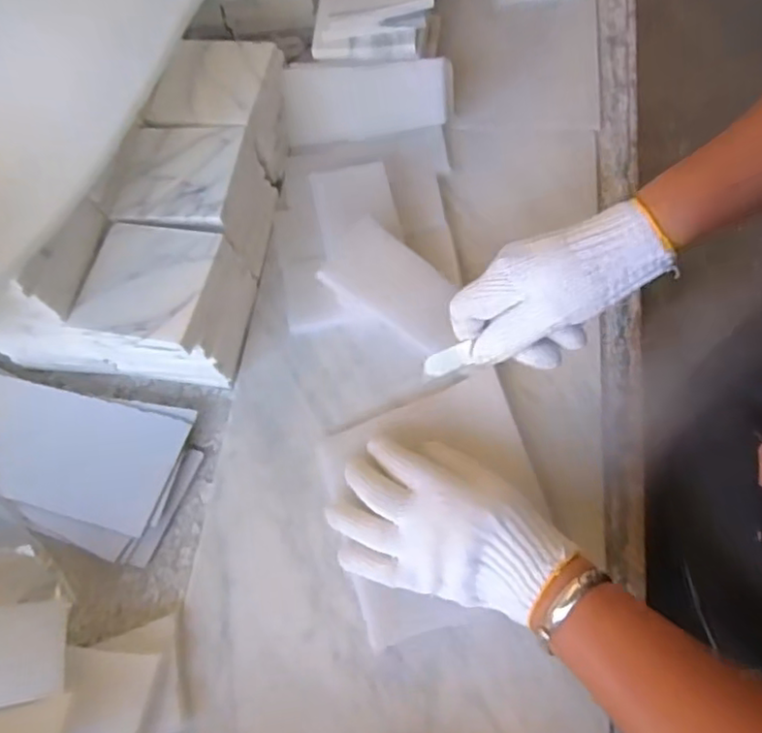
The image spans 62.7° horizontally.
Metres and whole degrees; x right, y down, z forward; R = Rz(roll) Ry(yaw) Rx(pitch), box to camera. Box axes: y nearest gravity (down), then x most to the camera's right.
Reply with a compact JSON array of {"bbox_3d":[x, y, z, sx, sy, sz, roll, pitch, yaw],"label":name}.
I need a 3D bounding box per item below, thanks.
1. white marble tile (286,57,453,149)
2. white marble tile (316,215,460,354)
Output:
[{"bbox_3d":[-0.013,-0.255,0.601,0.161,0.068,0.008,-2,35,8],"label":"white marble tile"},{"bbox_3d":[0.015,-0.067,0.518,0.118,0.005,0.062,35,92,-3],"label":"white marble tile"}]

